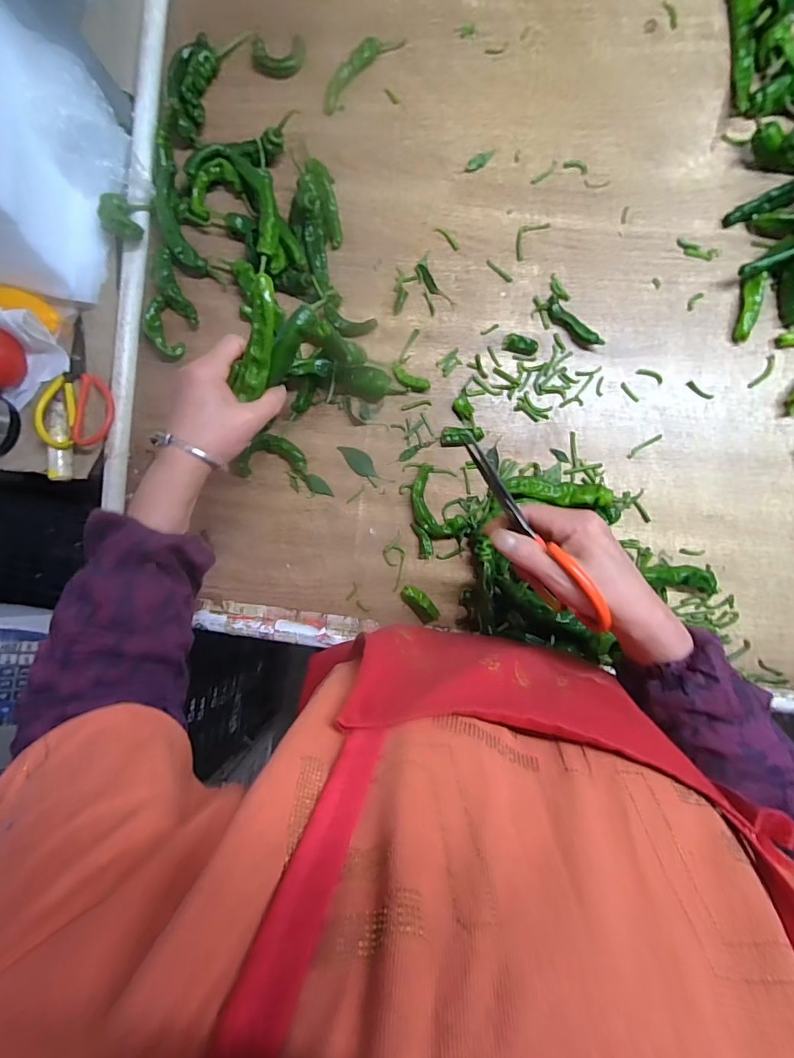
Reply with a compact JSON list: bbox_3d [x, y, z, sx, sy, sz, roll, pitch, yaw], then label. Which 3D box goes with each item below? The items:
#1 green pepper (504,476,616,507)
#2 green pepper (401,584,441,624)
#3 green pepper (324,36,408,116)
[{"bbox_3d":[0.179,-0.041,0.519,0.113,0.029,0.025,7,91,4],"label":"green pepper"},{"bbox_3d":[0.027,0.089,0.542,0.026,0.017,0.053,-42,87,4],"label":"green pepper"},{"bbox_3d":[-0.045,-0.543,0.539,0.120,0.016,0.026,-40,88,4],"label":"green pepper"}]

